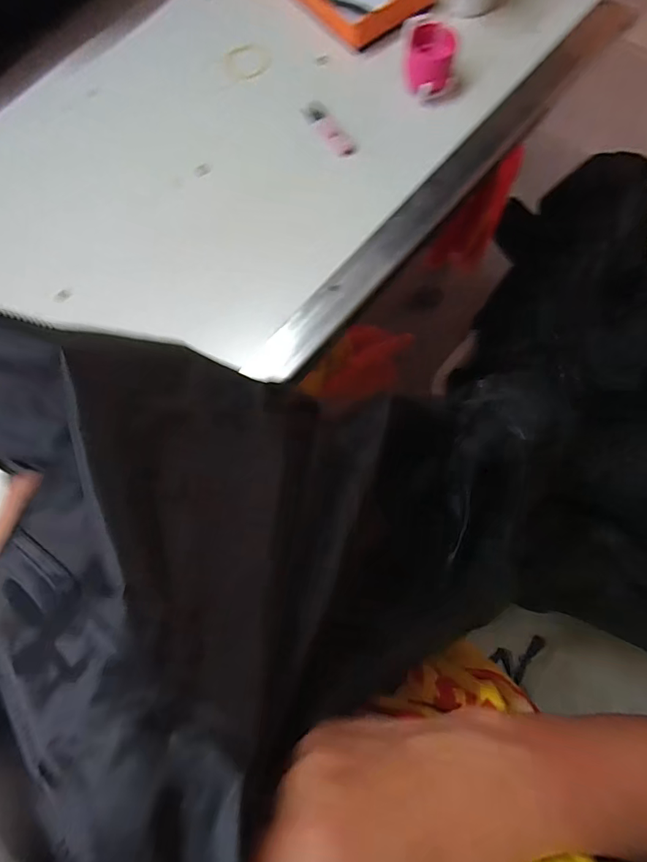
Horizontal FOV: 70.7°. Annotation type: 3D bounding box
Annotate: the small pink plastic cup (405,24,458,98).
[{"bbox_3d":[0.140,-0.486,0.594,0.058,0.058,0.051,6,76,4],"label":"small pink plastic cup"}]

